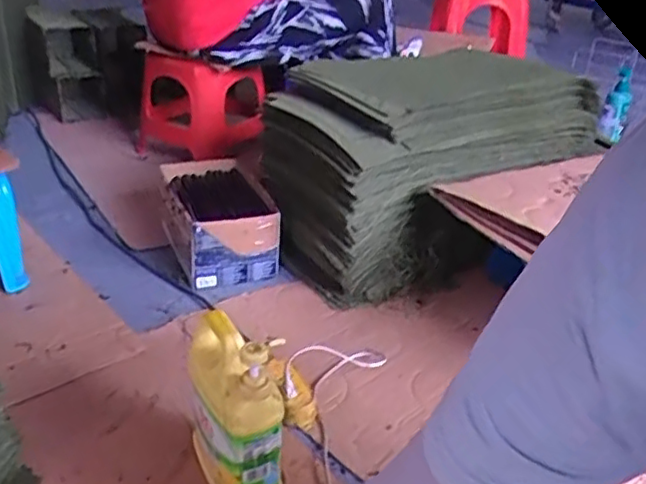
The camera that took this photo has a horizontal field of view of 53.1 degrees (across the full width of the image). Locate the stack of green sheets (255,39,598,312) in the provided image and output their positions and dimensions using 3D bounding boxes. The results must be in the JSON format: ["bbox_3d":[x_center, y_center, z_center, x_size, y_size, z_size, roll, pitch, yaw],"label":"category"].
[{"bbox_3d":[0.205,-0.161,1.339,0.618,0.356,0.354,-14,34,-30],"label":"stack of green sheets"}]

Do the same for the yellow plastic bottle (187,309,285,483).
[{"bbox_3d":[-0.105,0.200,0.756,0.077,0.241,0.140,-10,32,-24],"label":"yellow plastic bottle"}]

